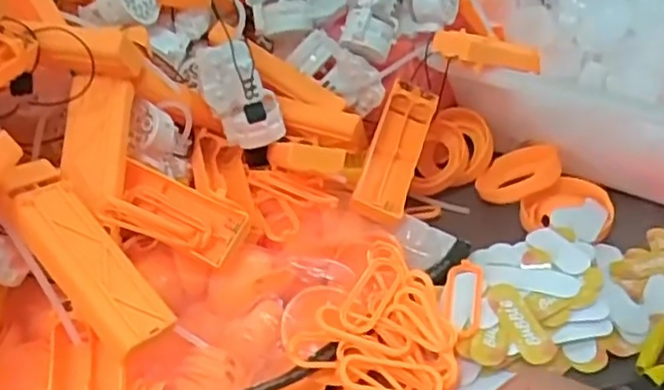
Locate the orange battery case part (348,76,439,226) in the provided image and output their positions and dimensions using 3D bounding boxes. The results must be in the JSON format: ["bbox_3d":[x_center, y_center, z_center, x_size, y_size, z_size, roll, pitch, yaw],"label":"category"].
[{"bbox_3d":[0.042,-0.030,0.465,0.035,0.030,0.113,7,53,19],"label":"orange battery case part"}]

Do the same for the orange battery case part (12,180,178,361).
[{"bbox_3d":[-0.115,0.033,0.333,0.031,0.011,0.093,-35,77,-31],"label":"orange battery case part"}]

